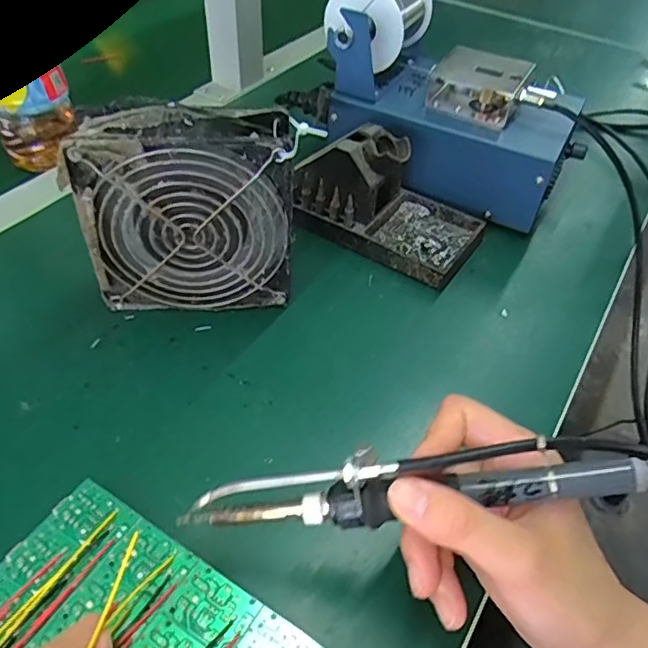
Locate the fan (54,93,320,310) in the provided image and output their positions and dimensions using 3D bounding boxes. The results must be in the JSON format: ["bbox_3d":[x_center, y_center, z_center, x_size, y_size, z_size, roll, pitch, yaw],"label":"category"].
[{"bbox_3d":[-0.078,-0.065,0.354,0.125,0.121,0.043,-3,46,-6],"label":"fan"}]

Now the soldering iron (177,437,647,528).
[{"bbox_3d":[0.052,0.064,0.232,0.217,0.035,0.026,-4,45,6],"label":"soldering iron"}]

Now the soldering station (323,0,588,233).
[{"bbox_3d":[0.096,-0.174,0.459,0.202,0.133,0.109,28,51,22],"label":"soldering station"}]

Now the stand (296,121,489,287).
[{"bbox_3d":[0.050,-0.096,0.426,0.129,0.072,0.080,25,50,20],"label":"stand"}]

